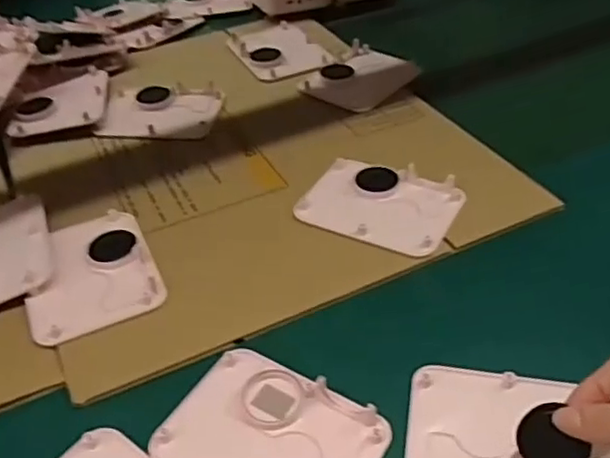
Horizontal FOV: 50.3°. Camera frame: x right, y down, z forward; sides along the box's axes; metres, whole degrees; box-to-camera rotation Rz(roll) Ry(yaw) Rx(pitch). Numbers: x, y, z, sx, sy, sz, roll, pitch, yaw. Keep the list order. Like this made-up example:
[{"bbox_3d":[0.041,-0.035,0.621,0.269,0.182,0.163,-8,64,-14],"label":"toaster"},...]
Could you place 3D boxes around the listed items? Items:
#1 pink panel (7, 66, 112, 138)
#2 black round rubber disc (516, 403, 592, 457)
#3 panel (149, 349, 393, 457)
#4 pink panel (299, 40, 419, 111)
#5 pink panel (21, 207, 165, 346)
[{"bbox_3d":[-0.264,-0.139,0.709,0.095,0.014,0.111,-9,40,-8],"label":"pink panel"},{"bbox_3d":[0.134,0.118,0.360,0.037,0.030,0.007,54,16,14],"label":"black round rubber disc"},{"bbox_3d":[-0.022,0.128,0.397,0.127,0.009,0.095,22,46,26],"label":"panel"},{"bbox_3d":[0.065,-0.173,0.736,0.092,0.013,0.127,25,47,29],"label":"pink panel"},{"bbox_3d":[-0.168,0.032,0.505,0.096,0.010,0.113,-19,42,-19],"label":"pink panel"}]

